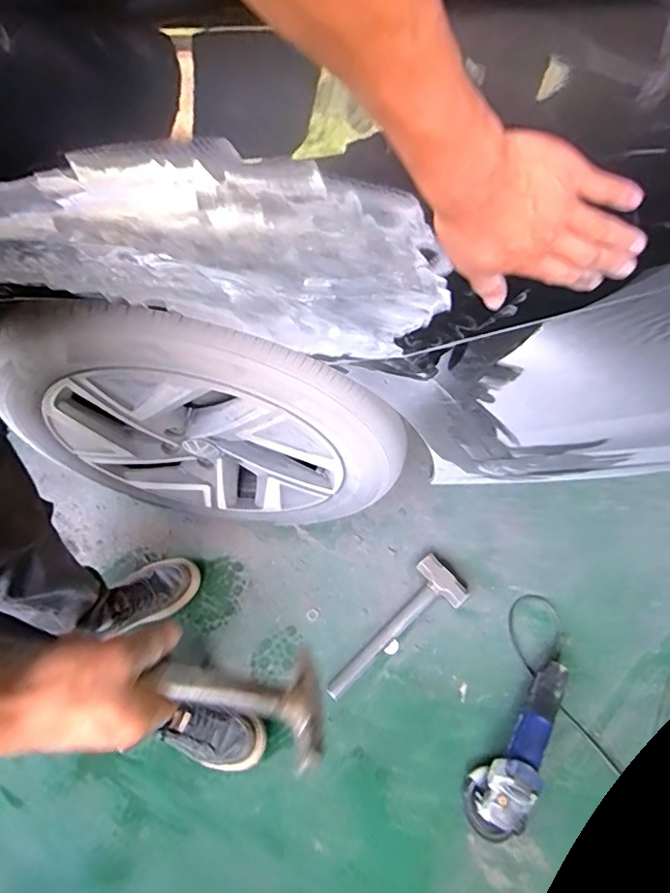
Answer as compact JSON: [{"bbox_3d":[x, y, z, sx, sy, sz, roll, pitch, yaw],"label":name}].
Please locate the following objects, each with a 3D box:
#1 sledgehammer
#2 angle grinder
[{"bbox_3d":[0.117,0.336,1.031,0.292,0.039,0.110,-39,69,-17],"label":"sledgehammer"},{"bbox_3d":[0.299,0.484,0.893,0.092,0.099,0.293,24,66,12],"label":"angle grinder"}]

